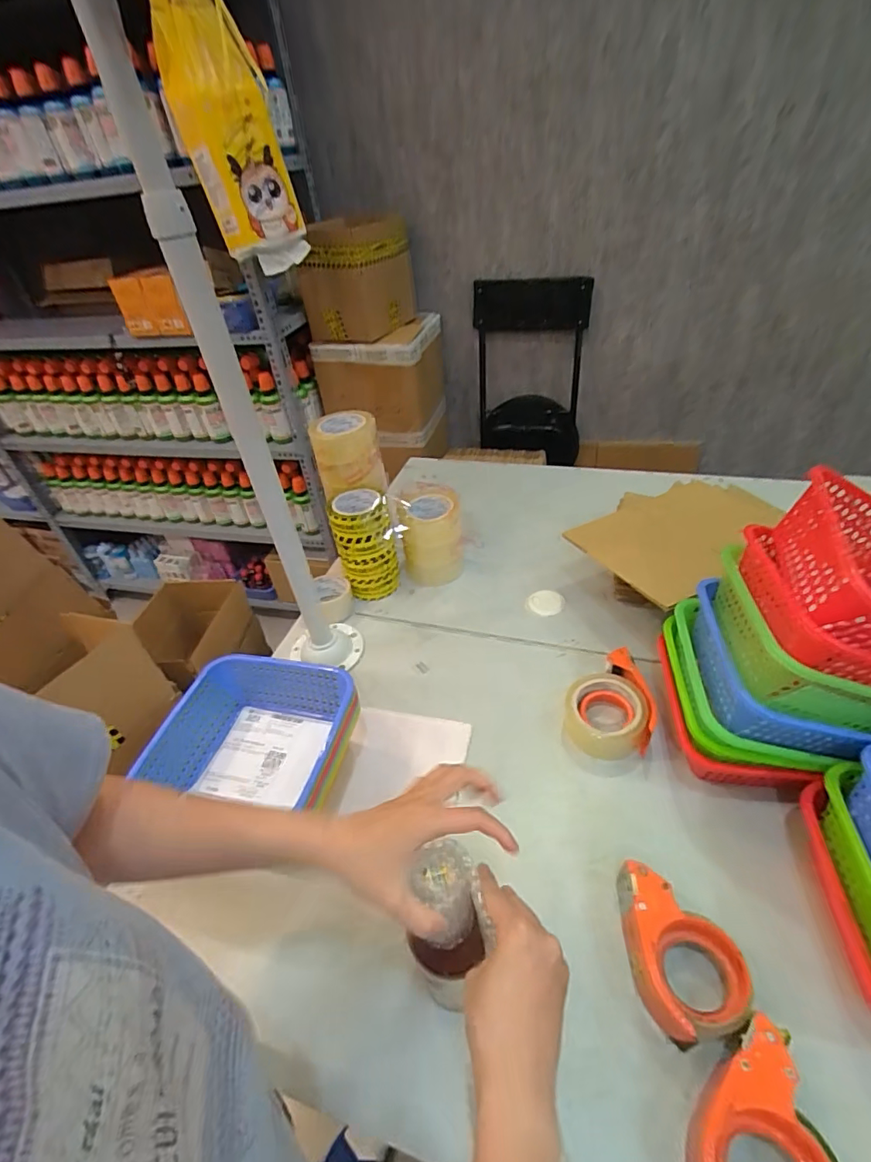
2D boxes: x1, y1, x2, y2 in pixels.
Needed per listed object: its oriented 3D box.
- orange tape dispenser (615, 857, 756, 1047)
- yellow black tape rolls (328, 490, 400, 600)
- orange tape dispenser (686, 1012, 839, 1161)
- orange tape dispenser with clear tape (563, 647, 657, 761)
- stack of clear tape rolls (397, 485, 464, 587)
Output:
[{"bbox_3d":[0.234,0.356,0.505,0.093,0.061,0.145,-10,40,-4],"label":"orange tape dispenser"},{"bbox_3d":[-0.127,-0.065,0.959,0.099,0.192,0.098,-4,40,3],"label":"yellow black tape rolls"},{"bbox_3d":[0.260,0.440,0.404,0.097,0.059,0.142,18,46,26],"label":"orange tape dispenser"},{"bbox_3d":[0.242,0.170,0.726,0.114,0.061,0.143,5,41,14],"label":"orange tape dispenser with clear tape"},{"bbox_3d":[-0.007,-0.084,0.990,0.113,0.151,0.112,-9,40,-3],"label":"stack of clear tape rolls"}]

